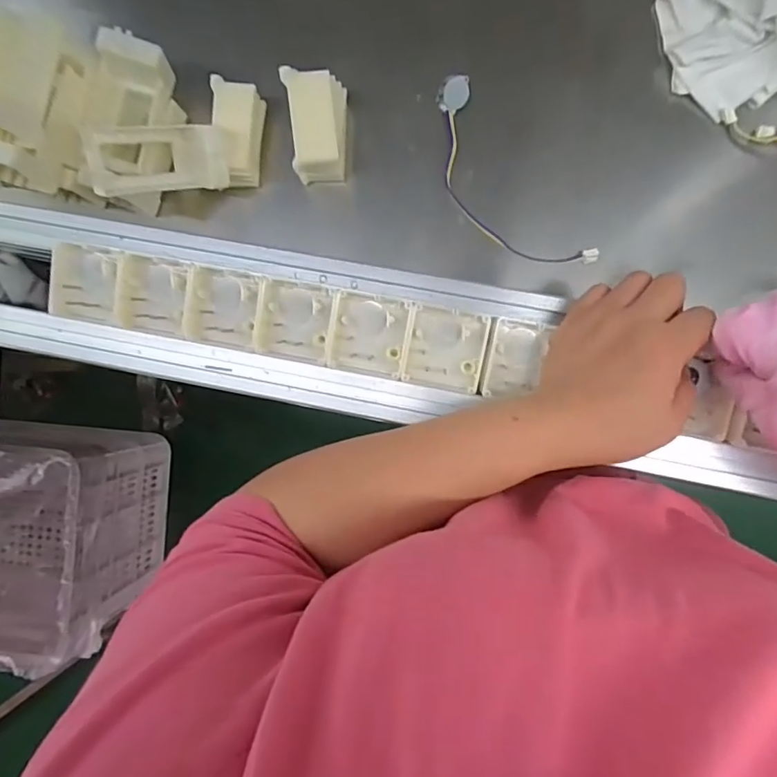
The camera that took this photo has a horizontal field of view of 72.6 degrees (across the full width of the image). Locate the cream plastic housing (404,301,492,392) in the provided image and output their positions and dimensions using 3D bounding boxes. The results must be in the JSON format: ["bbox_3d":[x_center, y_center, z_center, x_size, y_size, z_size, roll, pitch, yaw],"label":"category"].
[{"bbox_3d":[0.038,-0.026,0.344,0.049,0.018,0.050,10,92,6],"label":"cream plastic housing"}]

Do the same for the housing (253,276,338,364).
[{"bbox_3d":[-0.061,-0.045,0.355,0.048,0.018,0.049,10,92,6],"label":"housing"}]

